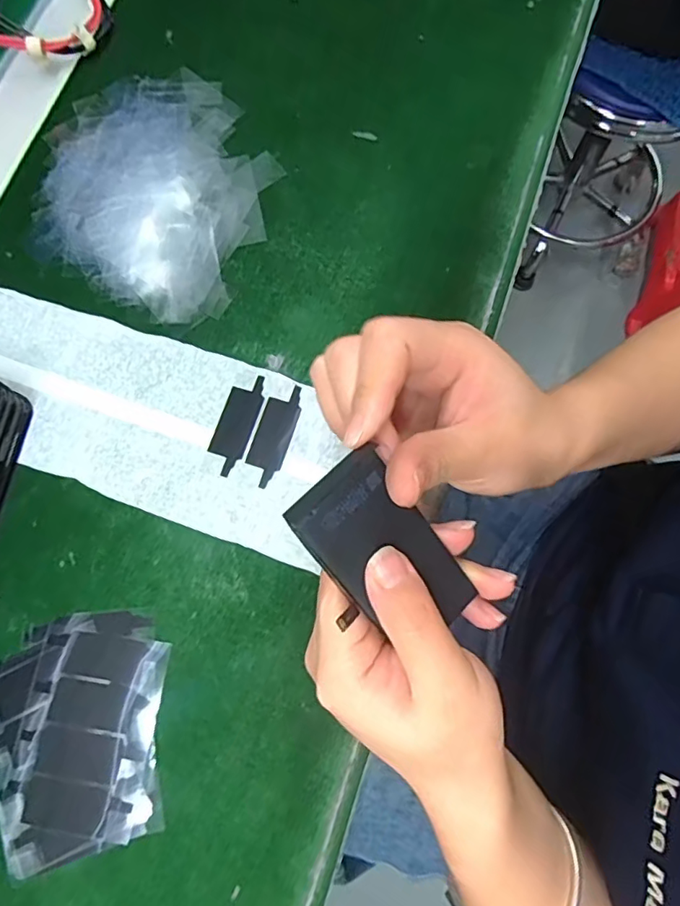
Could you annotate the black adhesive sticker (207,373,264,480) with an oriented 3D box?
[{"bbox_3d":[-0.055,-0.016,0.286,0.019,0.004,0.054,18,76,3],"label":"black adhesive sticker"}]

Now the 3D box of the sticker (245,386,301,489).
[{"bbox_3d":[-0.035,-0.010,0.285,0.019,0.004,0.054,16,76,8],"label":"sticker"}]

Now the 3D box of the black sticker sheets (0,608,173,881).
[{"bbox_3d":[-0.120,0.127,0.250,0.085,0.005,0.099,-16,77,-5],"label":"black sticker sheets"}]

